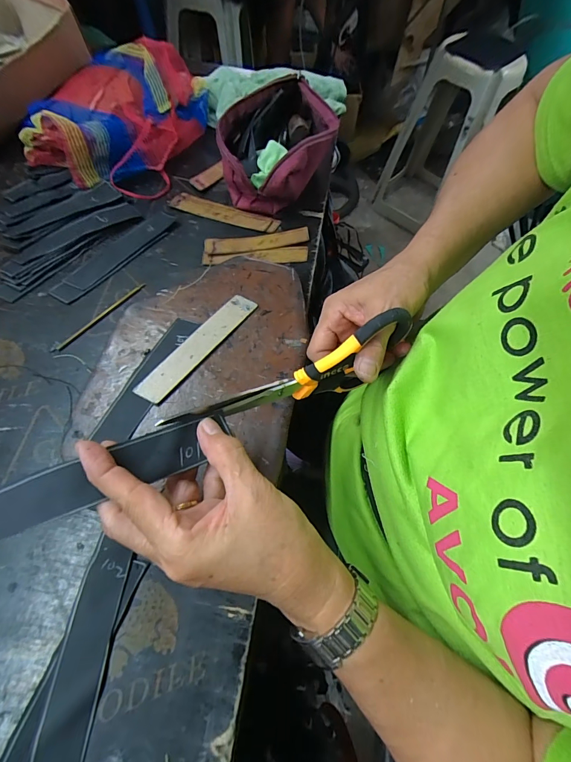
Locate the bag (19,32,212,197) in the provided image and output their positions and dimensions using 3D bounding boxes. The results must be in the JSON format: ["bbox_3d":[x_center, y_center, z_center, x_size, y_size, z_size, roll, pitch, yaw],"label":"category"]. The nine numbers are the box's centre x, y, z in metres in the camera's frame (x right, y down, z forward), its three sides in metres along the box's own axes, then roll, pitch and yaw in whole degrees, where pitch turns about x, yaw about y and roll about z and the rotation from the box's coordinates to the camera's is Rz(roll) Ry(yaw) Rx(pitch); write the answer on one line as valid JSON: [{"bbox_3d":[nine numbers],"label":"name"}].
[{"bbox_3d":[-0.226,-0.365,0.473,0.198,0.070,0.256,19,63,7],"label":"bag"}]

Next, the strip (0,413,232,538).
[{"bbox_3d":[-0.099,0.052,0.209,0.133,0.011,0.028,-20,65,-23],"label":"strip"}]

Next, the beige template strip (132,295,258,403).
[{"bbox_3d":[-0.077,-0.033,0.316,0.026,0.004,0.132,35,66,14],"label":"beige template strip"}]

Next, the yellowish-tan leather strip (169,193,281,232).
[{"bbox_3d":[-0.075,-0.210,0.432,0.137,0.004,0.025,17,63,5],"label":"yellowish-tan leather strip"}]

